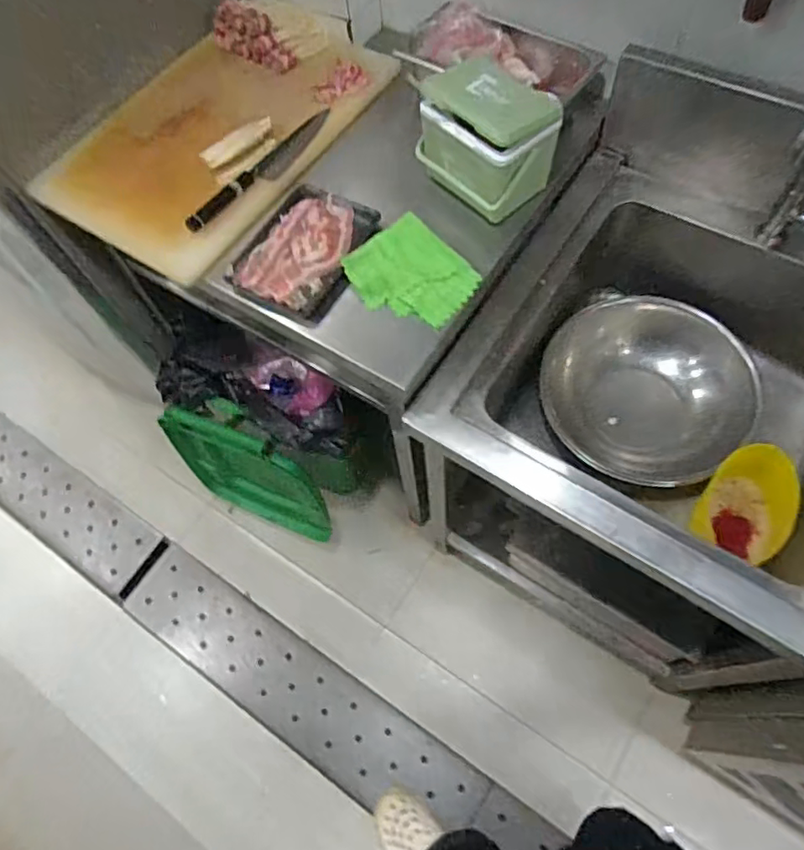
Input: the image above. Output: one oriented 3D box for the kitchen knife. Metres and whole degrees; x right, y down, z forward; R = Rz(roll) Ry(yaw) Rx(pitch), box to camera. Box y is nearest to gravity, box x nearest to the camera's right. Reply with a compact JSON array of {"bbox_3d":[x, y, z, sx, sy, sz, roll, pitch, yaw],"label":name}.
[{"bbox_3d":[-0.231,-0.425,0.983,0.050,0.023,0.316,37,71,20],"label":"kitchen knife"}]

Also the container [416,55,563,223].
[{"bbox_3d":[0.122,-0.429,0.883,0.186,0.143,0.124,39,72,21],"label":"container"}]

